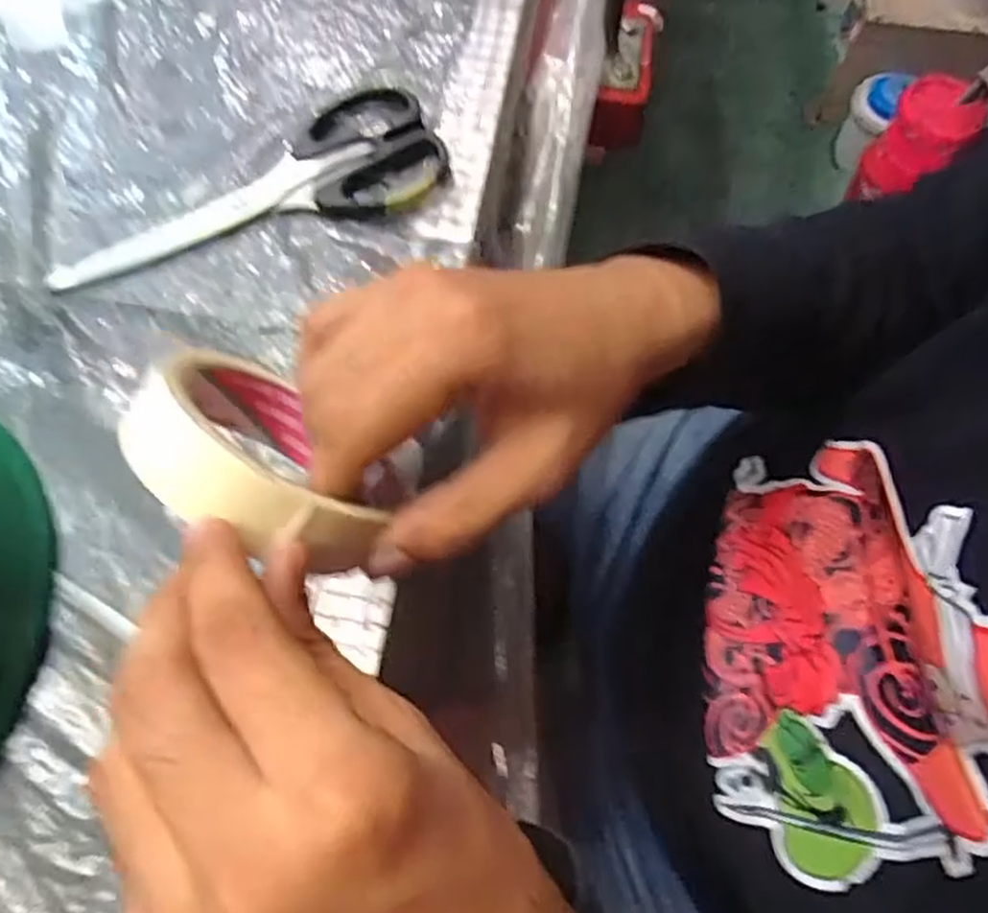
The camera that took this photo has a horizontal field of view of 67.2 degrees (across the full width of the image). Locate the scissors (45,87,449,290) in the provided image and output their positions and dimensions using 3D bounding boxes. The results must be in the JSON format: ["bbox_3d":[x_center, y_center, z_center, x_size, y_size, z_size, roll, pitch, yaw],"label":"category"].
[{"bbox_3d":[-0.127,-0.138,0.378,0.198,0.012,0.076,-19,71,-7],"label":"scissors"}]

